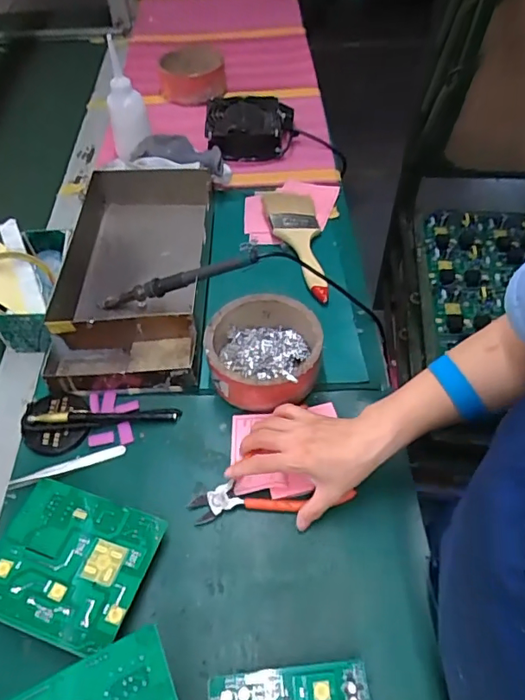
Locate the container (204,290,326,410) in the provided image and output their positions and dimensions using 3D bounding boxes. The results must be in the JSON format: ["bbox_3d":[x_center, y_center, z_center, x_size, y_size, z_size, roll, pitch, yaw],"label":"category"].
[{"bbox_3d":[0.002,0.004,0.545,0.118,0.059,0.116,-1,53,1],"label":"container"}]

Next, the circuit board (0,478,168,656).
[{"bbox_3d":[-0.164,0.181,0.430,0.130,0.021,0.113,14,55,12],"label":"circuit board"}]

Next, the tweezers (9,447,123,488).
[{"bbox_3d":[-0.192,0.114,0.496,0.110,0.006,0.015,-17,54,-11],"label":"tweezers"}]

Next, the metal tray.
[{"bbox_3d":[-0.160,-0.101,0.616,0.184,0.060,0.328,-1,53,1],"label":"metal tray"}]

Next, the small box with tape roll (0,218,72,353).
[{"bbox_3d":[-0.274,-0.079,0.591,0.074,0.082,0.147,-4,53,-1],"label":"small box with tape roll"}]

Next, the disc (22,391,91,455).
[{"bbox_3d":[-0.213,0.073,0.523,0.064,0.011,0.068,-1,53,1],"label":"disc"}]

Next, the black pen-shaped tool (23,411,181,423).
[{"bbox_3d":[-0.165,0.068,0.520,0.146,0.012,0.013,-3,53,0],"label":"black pen-shaped tool"}]

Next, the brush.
[{"bbox_3d":[0.045,-0.145,0.672,0.074,0.019,0.200,6,54,-17],"label":"brush"}]

